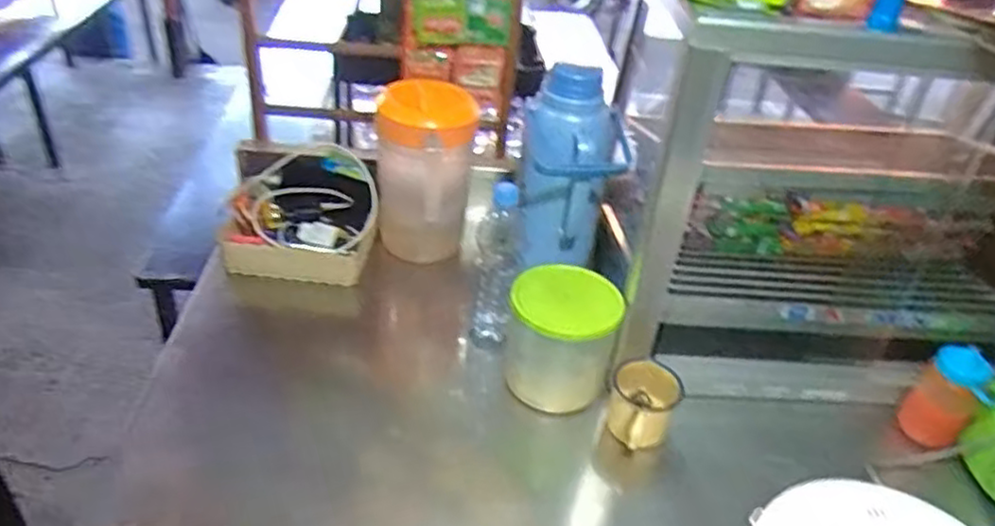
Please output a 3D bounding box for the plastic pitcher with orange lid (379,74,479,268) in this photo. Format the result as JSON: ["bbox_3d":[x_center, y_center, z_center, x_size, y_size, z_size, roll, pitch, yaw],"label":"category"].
[{"bbox_3d":[-0.117,-0.139,1.136,0.147,0.275,0.161,1,35,-7],"label":"plastic pitcher with orange lid"}]

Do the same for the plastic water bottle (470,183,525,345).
[{"bbox_3d":[0.000,0.002,0.989,0.063,0.251,0.058,7,35,2],"label":"plastic water bottle"}]

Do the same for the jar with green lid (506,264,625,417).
[{"bbox_3d":[0.084,0.100,0.944,0.146,0.158,0.116,13,35,10],"label":"jar with green lid"}]

